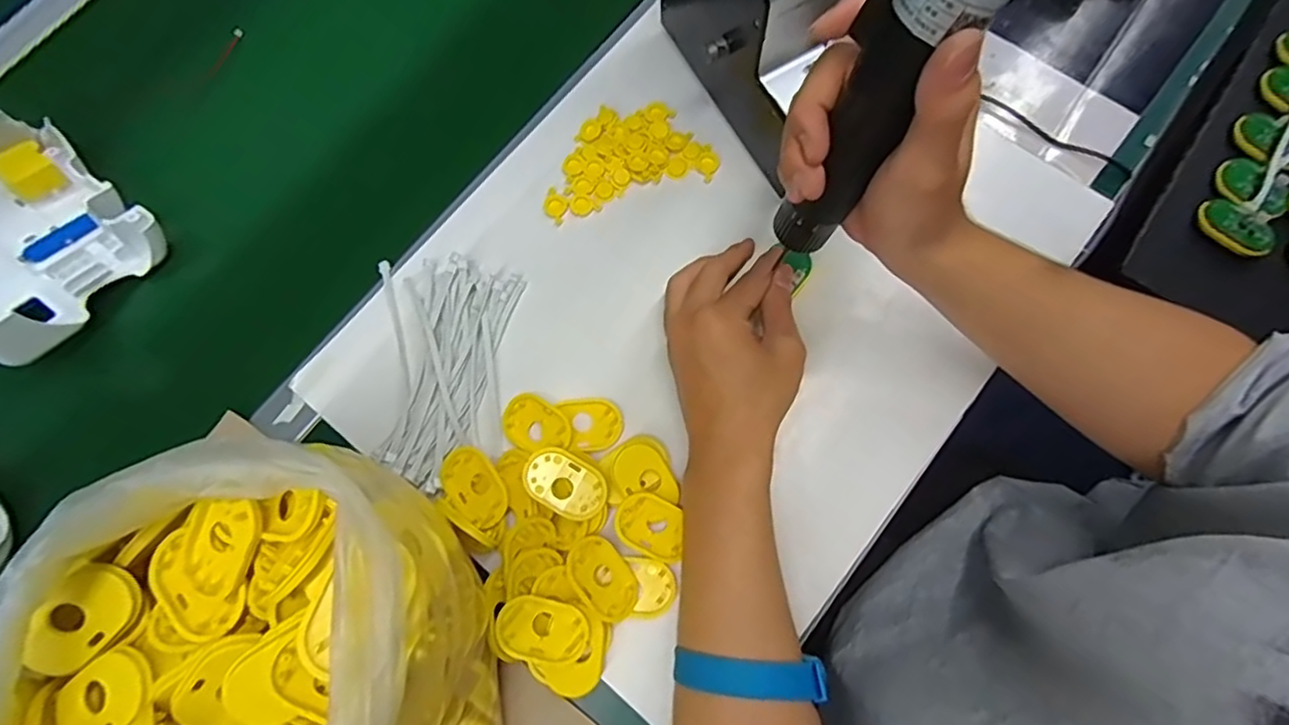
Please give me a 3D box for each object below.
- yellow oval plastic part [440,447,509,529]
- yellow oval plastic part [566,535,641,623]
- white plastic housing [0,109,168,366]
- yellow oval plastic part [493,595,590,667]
[{"bbox_3d":[-0.112,0.081,0.412,0.034,0.008,0.055,-36,67,-17],"label":"yellow oval plastic part"},{"bbox_3d":[-0.026,0.136,0.398,0.053,0.009,0.037,50,53,-2],"label":"yellow oval plastic part"},{"bbox_3d":[-0.473,-0.097,0.473,0.184,0.063,0.138,33,67,17],"label":"white plastic housing"},{"bbox_3d":[-0.062,0.161,0.377,0.053,0.009,0.035,12,63,7],"label":"yellow oval plastic part"}]

